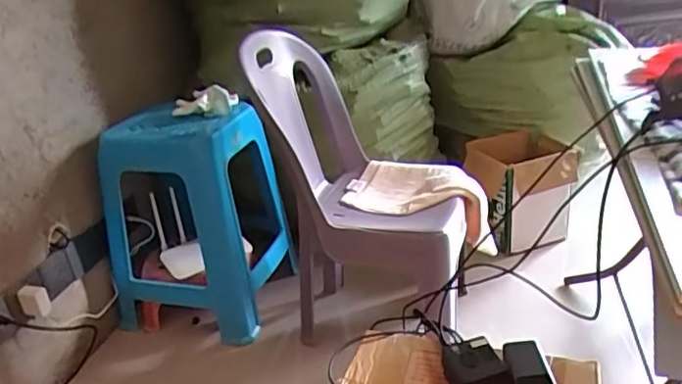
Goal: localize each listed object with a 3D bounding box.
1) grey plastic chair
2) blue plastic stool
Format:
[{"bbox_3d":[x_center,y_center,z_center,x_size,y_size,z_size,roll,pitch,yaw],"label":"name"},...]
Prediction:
[{"bbox_3d":[0.051,-0.021,1.239,0.392,0.596,0.416,0,26,13],"label":"grey plastic chair"},{"bbox_3d":[-0.325,0.063,1.396,0.344,0.503,0.308,3,27,17],"label":"blue plastic stool"}]

